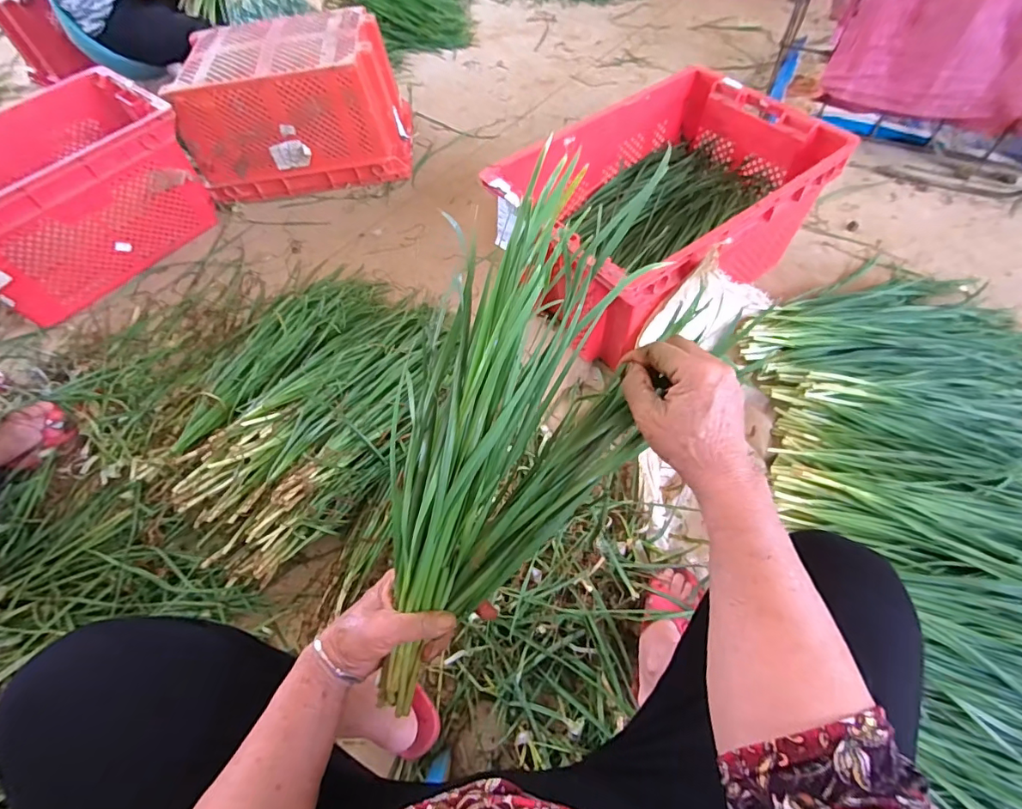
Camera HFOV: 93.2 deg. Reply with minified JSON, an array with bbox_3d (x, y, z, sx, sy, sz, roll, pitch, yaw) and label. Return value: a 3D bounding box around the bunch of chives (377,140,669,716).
[{"bbox_3d":[-0.001,0.029,0.417,0.186,0.085,0.432,20,92,15],"label":"bunch of chives"}]

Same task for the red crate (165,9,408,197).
[{"bbox_3d":[-0.625,-0.895,1.441,0.585,0.315,0.390,-7,58,0],"label":"red crate"}]

